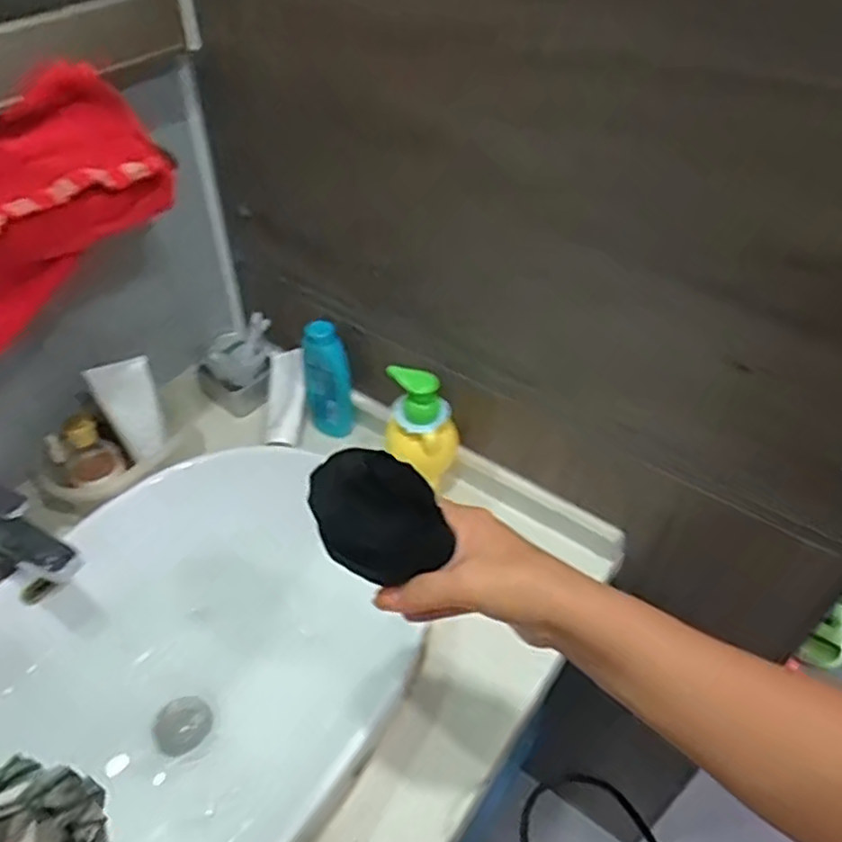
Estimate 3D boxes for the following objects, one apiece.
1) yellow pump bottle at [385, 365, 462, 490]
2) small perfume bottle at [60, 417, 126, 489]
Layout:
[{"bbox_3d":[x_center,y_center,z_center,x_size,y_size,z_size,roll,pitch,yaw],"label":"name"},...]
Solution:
[{"bbox_3d":[0.003,0.013,0.803,0.081,0.160,0.077,34,53,28],"label":"yellow pump bottle"},{"bbox_3d":[-0.366,0.033,0.768,0.057,0.081,0.046,-22,50,-22],"label":"small perfume bottle"}]

